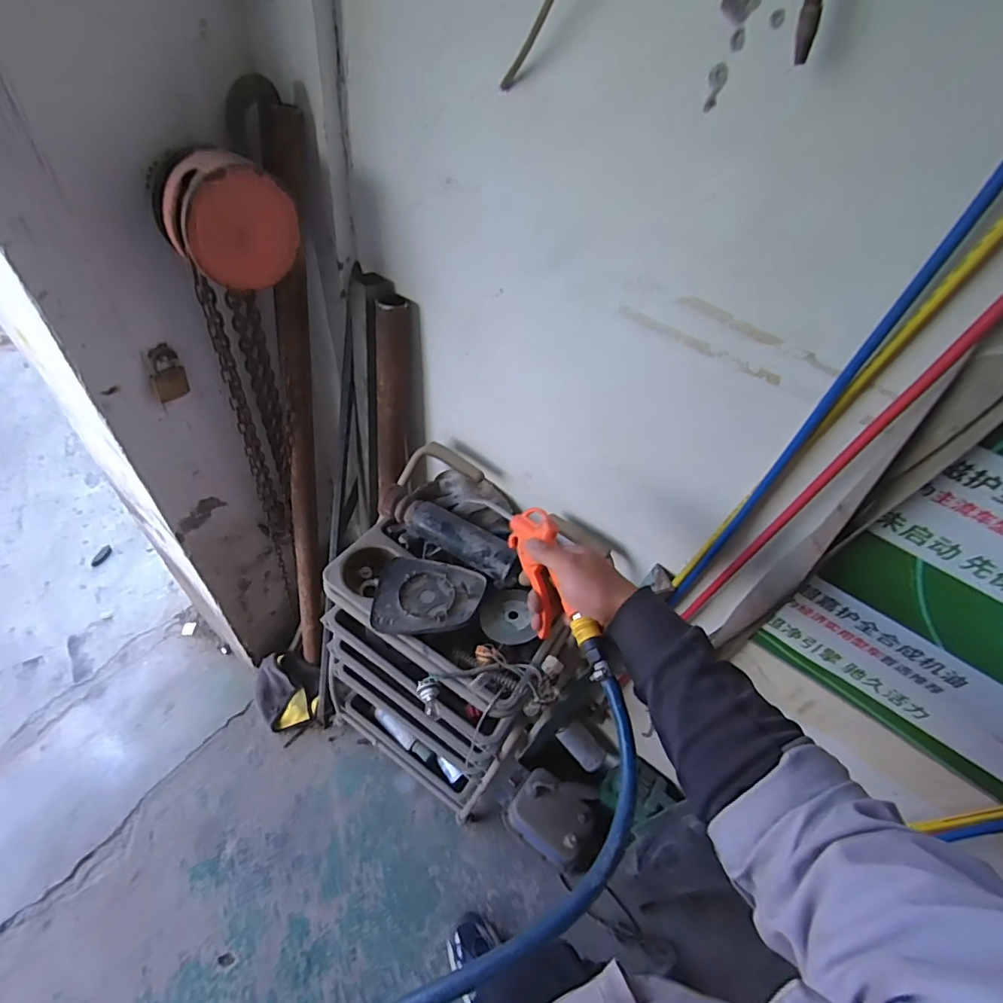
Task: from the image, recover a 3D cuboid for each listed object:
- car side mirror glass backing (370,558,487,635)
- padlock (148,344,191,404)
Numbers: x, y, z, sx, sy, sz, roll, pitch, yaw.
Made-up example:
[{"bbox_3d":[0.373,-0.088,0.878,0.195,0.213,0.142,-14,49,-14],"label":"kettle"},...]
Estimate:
[{"bbox_3d":[-0.110,0.144,0.776,0.162,0.015,0.124,7,50,-5],"label":"car side mirror glass backing"},{"bbox_3d":[-0.483,-0.183,0.725,0.012,0.086,0.049,37,54,19],"label":"padlock"}]

